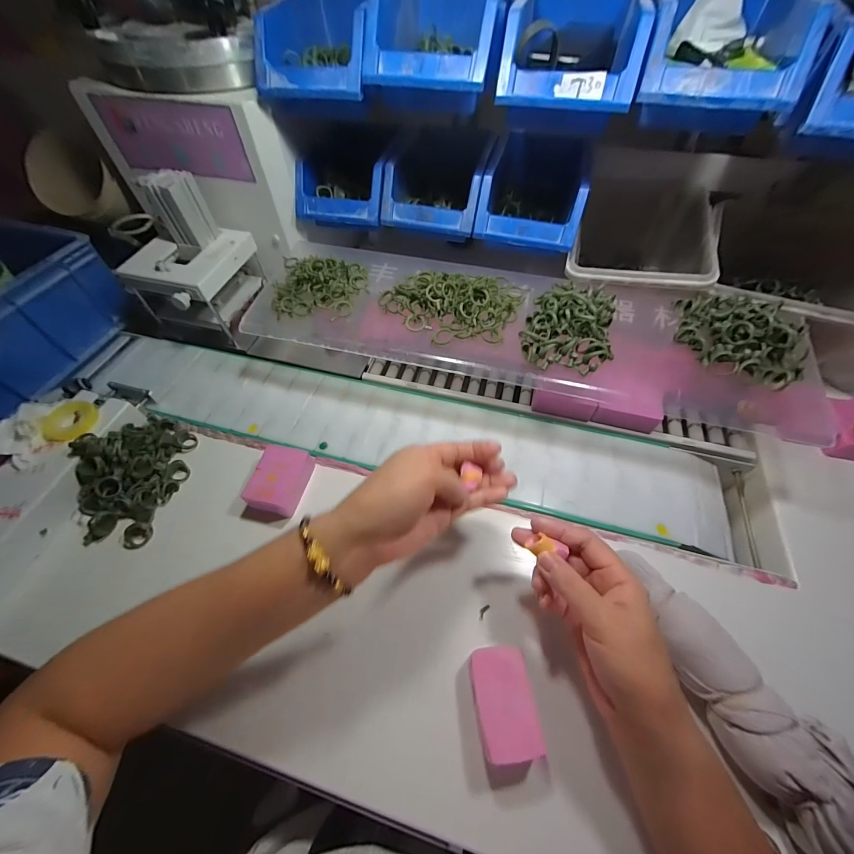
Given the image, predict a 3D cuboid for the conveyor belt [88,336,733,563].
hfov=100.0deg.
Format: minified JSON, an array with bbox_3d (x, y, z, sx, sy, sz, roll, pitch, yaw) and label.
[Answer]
[{"bbox_3d":[-0.065,-0.005,0.447,0.785,0.016,0.119,13,60,9],"label":"conveyor belt"}]

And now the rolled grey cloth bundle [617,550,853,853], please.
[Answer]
[{"bbox_3d":[0.232,0.201,0.288,0.063,0.059,0.210,-29,62,-15],"label":"rolled grey cloth bundle"}]

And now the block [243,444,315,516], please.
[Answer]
[{"bbox_3d":[-0.161,0.057,0.395,0.048,0.031,0.070,9,59,7],"label":"block"}]

